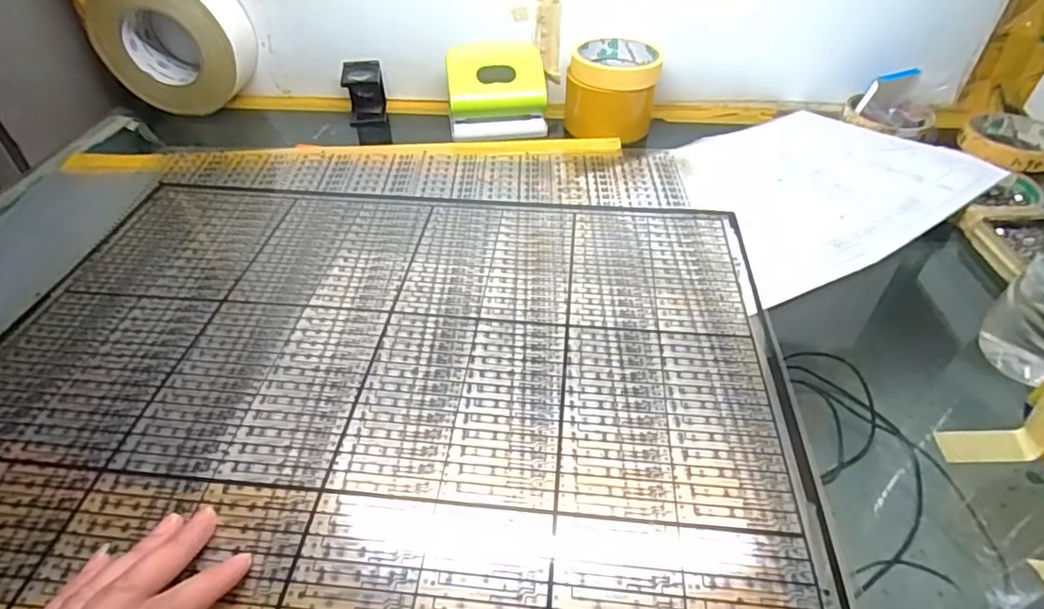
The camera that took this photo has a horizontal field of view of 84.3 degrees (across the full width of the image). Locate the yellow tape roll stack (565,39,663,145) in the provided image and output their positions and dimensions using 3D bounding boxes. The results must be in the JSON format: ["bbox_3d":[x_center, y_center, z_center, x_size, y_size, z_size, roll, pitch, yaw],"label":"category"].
[{"bbox_3d":[0.093,-0.223,0.595,0.088,0.069,0.083,8,44,9],"label":"yellow tape roll stack"}]

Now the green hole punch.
[{"bbox_3d":[-0.025,-0.223,0.595,0.099,0.069,0.074,-3,43,-2],"label":"green hole punch"}]

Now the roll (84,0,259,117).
[{"bbox_3d":[-0.363,-0.278,0.606,0.142,0.136,0.071,4,43,5],"label":"roll"}]

